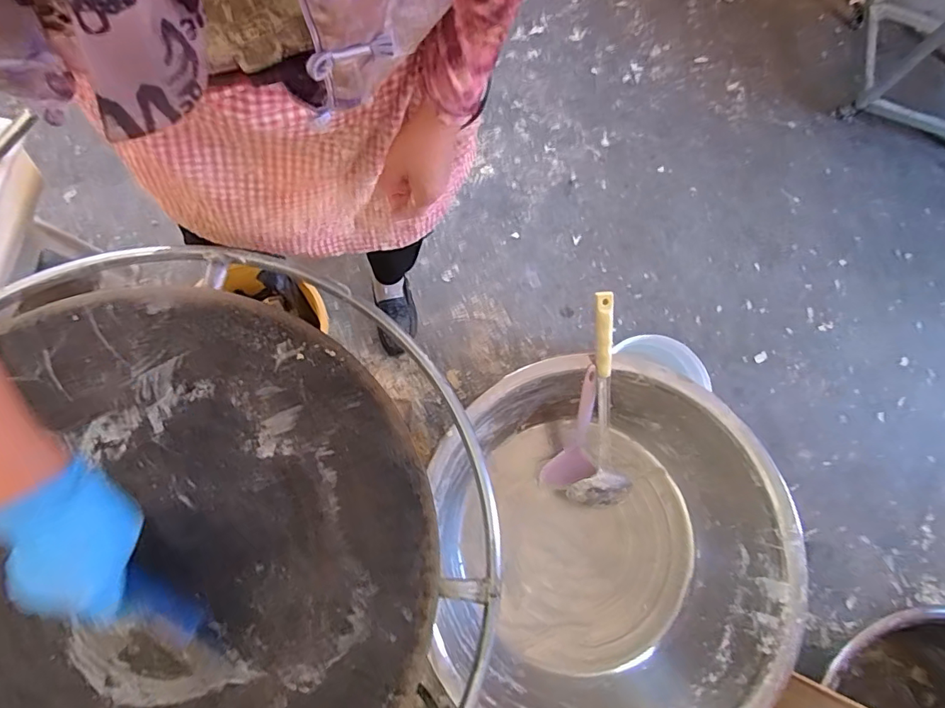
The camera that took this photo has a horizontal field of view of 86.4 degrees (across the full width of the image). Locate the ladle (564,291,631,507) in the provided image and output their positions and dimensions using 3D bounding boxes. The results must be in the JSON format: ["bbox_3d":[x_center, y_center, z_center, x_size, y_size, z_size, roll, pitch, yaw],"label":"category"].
[{"bbox_3d":[0.198,0.075,0.782,0.094,0.056,0.344,-3,105,-2],"label":"ladle"}]

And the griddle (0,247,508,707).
[{"bbox_3d":[-0.307,0.236,0.505,0.637,0.049,0.692,2,76,-6],"label":"griddle"}]

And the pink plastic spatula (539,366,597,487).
[{"bbox_3d":[0.170,0.128,0.823,0.087,0.239,0.027,4,34,0],"label":"pink plastic spatula"}]

